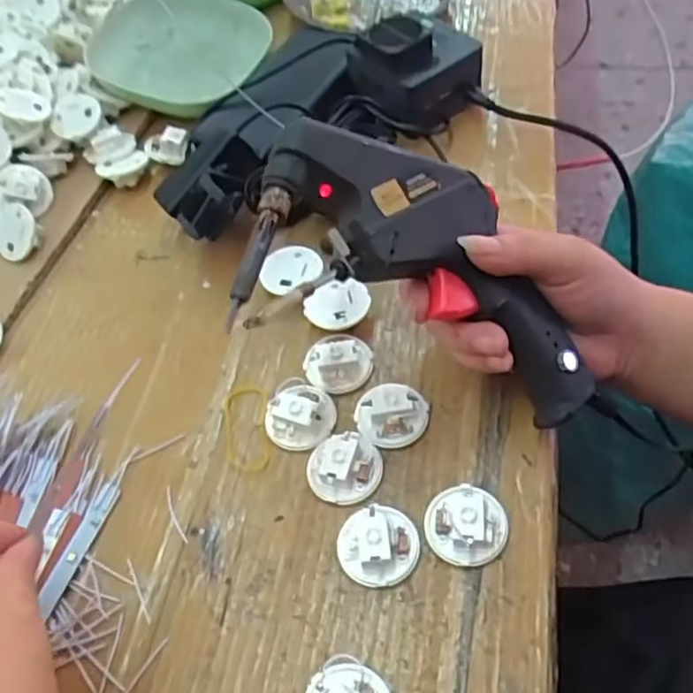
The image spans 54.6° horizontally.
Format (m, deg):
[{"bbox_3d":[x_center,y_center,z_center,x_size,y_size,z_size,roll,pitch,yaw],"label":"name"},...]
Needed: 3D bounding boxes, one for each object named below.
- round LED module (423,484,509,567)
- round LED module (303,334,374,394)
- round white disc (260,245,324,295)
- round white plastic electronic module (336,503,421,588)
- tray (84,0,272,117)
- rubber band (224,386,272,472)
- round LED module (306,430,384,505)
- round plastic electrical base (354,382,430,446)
[{"bbox_3d":[0.057,0.083,0.320,0.038,0.018,0.038,-4,54,5],"label":"round LED module"},{"bbox_3d":[-0.004,0.007,0.380,0.033,0.014,0.036,-4,54,5],"label":"round LED module"},{"bbox_3d":[-0.033,-0.048,0.415,0.034,0.009,0.034,-4,54,5],"label":"round white disc"},{"bbox_3d":[0.015,0.093,0.319,0.039,0.015,0.035,-22,55,-8],"label":"round white plastic electronic module"},{"bbox_3d":[-0.141,-0.244,0.554,0.143,0.032,0.128,5,56,11],"label":"tray"},{"bbox_3d":[-0.055,0.045,0.372,0.026,0.005,0.053,-11,58,1],"label":"rubber band"},{"bbox_3d":[-0.001,0.060,0.343,0.038,0.013,0.034,-21,55,-7],"label":"round LED module"},{"bbox_3d":[0.023,0.035,0.357,0.035,0.016,0.034,-4,54,5],"label":"round plastic electrical base"}]

